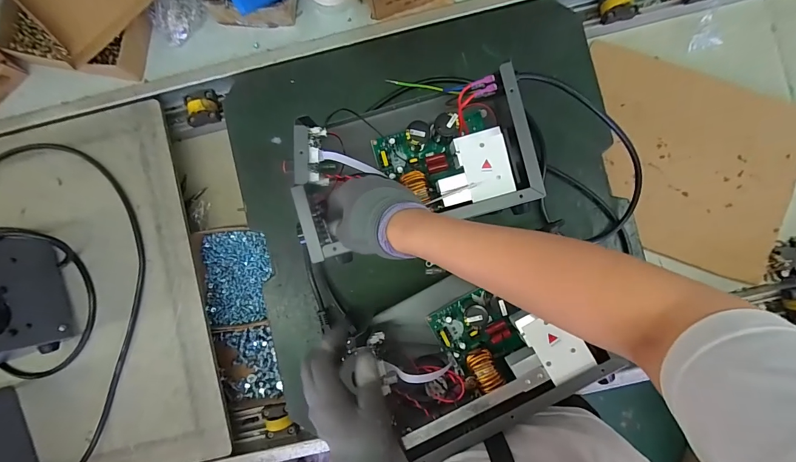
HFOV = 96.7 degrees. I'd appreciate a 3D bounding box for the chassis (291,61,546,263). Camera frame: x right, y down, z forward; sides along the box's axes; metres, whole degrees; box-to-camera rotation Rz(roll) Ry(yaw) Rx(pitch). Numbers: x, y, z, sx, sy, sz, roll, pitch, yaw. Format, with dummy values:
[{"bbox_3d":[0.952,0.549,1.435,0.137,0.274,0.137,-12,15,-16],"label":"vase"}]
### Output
[{"bbox_3d":[0.013,-0.082,0.453,0.274,0.116,0.171,-16,88,2],"label":"chassis"}]

